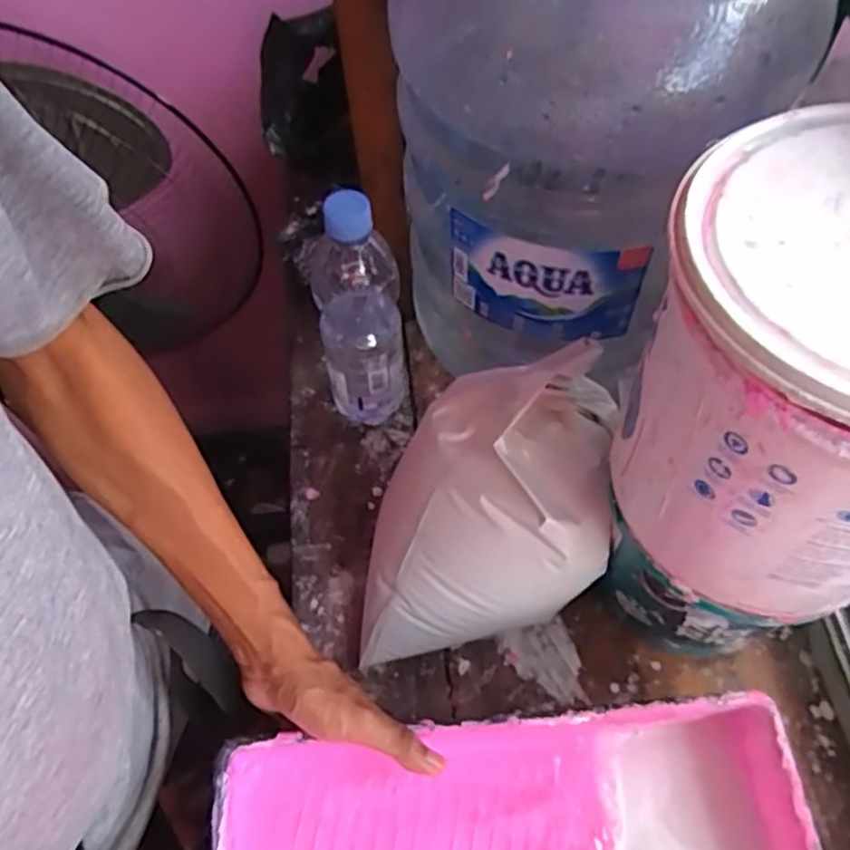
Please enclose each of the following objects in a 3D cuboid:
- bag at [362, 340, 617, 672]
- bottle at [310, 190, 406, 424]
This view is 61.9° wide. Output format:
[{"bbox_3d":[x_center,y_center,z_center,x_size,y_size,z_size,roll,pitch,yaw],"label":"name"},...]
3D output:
[{"bbox_3d":[0.047,0.051,0.523,0.176,0.142,0.208,3,59,6],"label":"bag"},{"bbox_3d":[-0.052,-0.080,0.583,0.063,0.244,0.053,1,59,5],"label":"bottle"}]

